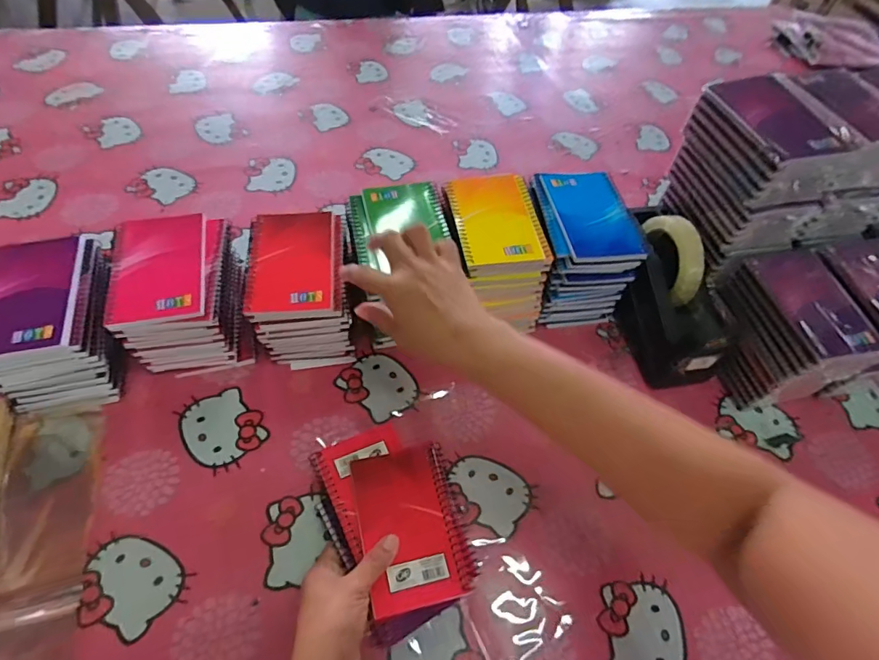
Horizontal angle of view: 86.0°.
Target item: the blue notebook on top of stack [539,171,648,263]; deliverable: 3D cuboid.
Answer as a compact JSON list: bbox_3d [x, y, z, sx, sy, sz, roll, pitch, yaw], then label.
[{"bbox_3d":[0.169,-0.129,0.520,0.080,0.014,0.132,-5,57,-9],"label":"blue notebook on top of stack"}]

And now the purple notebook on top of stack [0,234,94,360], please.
[{"bbox_3d":[-0.375,-0.035,0.428,0.088,0.017,0.135,-14,58,-14],"label":"purple notebook on top of stack"}]

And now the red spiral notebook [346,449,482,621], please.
[{"bbox_3d":[-0.023,0.172,0.422,0.093,0.018,0.132,-8,52,-18],"label":"red spiral notebook"}]

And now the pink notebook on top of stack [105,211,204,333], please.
[{"bbox_3d":[-0.271,-0.062,0.457,0.082,0.014,0.125,-10,57,-12],"label":"pink notebook on top of stack"}]

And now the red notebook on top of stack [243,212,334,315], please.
[{"bbox_3d":[-0.149,-0.073,0.481,0.082,0.013,0.133,-4,56,-8],"label":"red notebook on top of stack"}]

